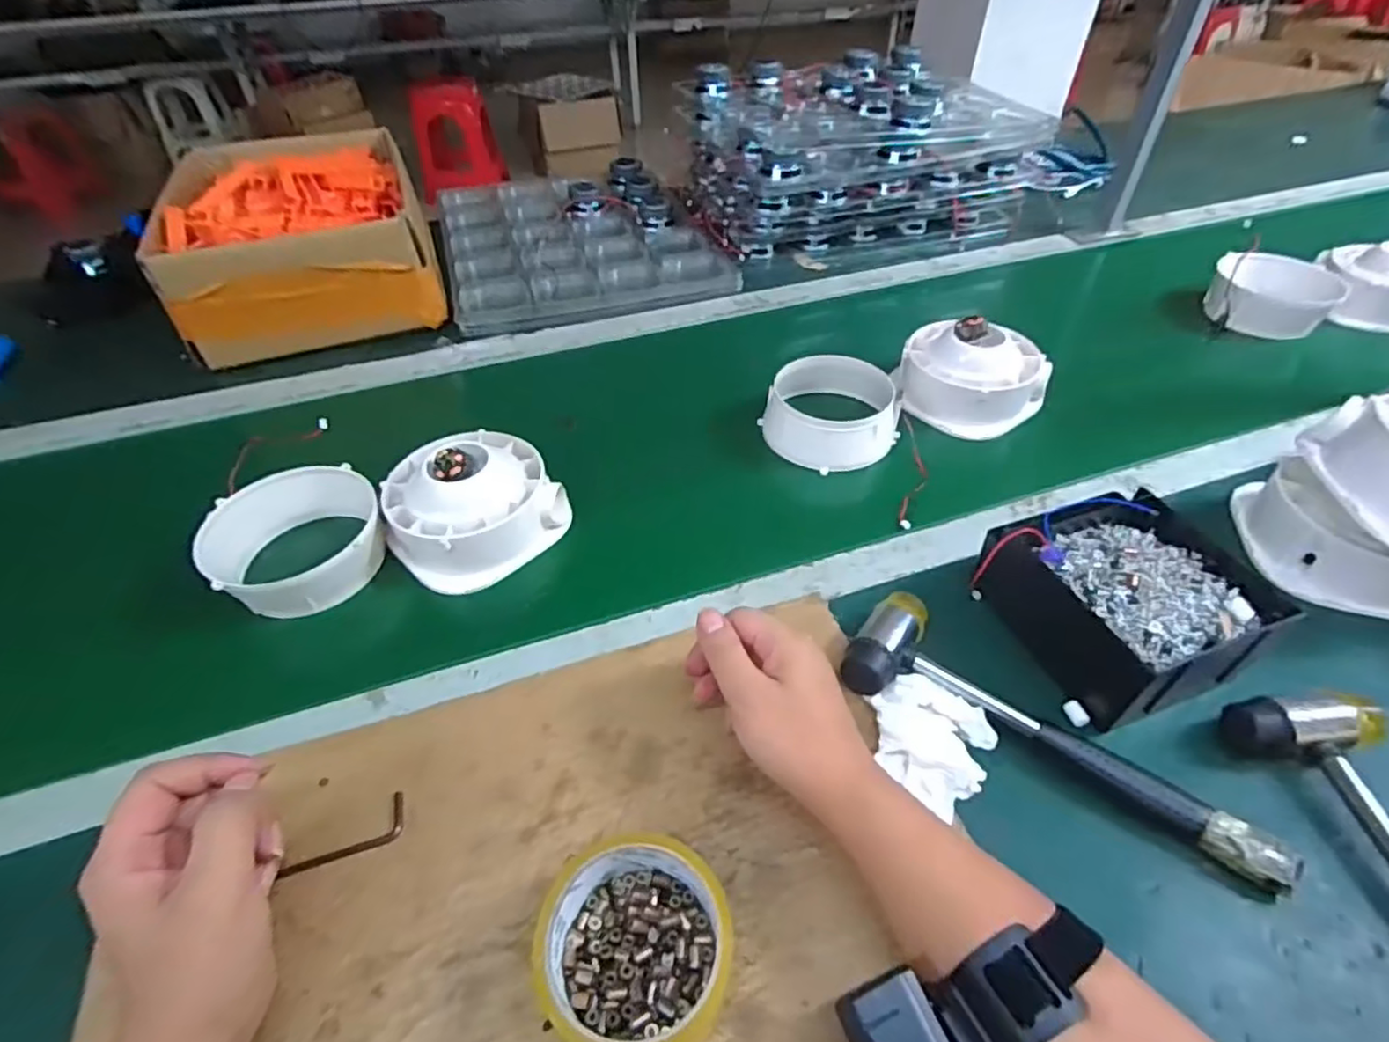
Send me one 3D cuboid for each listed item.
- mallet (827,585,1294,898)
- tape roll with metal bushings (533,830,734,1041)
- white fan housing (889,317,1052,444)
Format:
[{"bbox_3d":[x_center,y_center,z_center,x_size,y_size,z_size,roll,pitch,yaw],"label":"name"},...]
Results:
[{"bbox_3d":[0.220,0.123,0.402,0.249,0.032,0.081,25,52,23],"label":"mallet"},{"bbox_3d":[-0.027,0.206,0.316,0.086,0.047,0.087,-1,47,1],"label":"tape roll with metal bushings"},{"bbox_3d":[0.279,-0.149,0.662,0.144,0.073,0.129,21,51,20],"label":"white fan housing"}]

